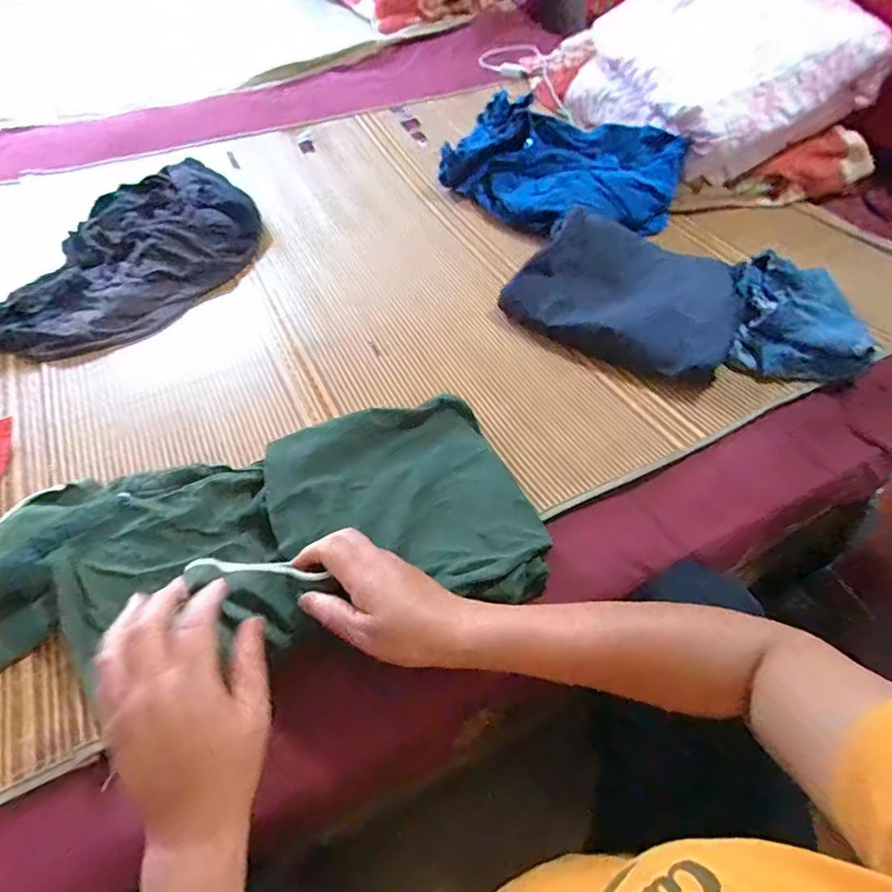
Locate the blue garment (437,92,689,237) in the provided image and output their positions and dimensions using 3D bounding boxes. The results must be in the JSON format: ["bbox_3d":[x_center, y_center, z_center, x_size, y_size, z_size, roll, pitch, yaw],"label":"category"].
[{"bbox_3d":[0.188,-0.464,0.887,0.389,0.102,0.247,16,54,10],"label":"blue garment"}]

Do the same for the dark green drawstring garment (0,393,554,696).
[{"bbox_3d":[-0.166,0.073,0.482,0.488,0.068,0.219,-10,54,-12],"label":"dark green drawstring garment"}]

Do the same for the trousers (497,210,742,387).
[{"bbox_3d":[0.248,-0.204,0.718,0.291,0.058,0.189,32,59,21],"label":"trousers"}]

